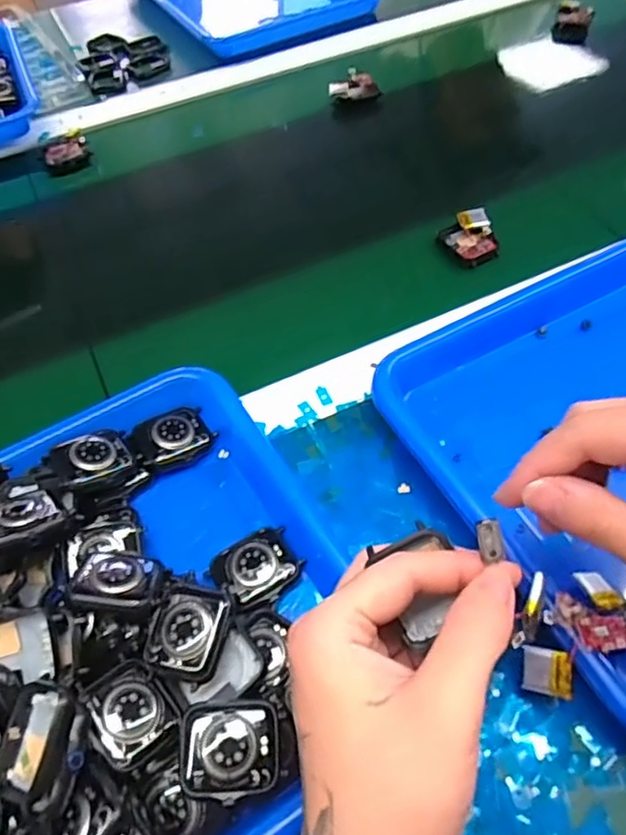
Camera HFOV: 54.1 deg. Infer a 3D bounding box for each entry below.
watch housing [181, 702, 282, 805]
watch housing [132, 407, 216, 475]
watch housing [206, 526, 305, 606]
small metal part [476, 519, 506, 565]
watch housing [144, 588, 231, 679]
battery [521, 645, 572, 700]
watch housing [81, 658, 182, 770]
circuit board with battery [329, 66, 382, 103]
[{"bbox_3d":[-0.035,0.142,0.263,0.041,0.008,0.037,-7,56,-1],"label":"watch housing"},{"bbox_3d":[-0.085,0.012,0.374,0.045,0.015,0.035,-21,57,-10],"label":"watch housing"},{"bbox_3d":[-0.030,0.080,0.327,0.044,0.008,0.035,-31,60,-16],"label":"watch housing"},{"bbox_3d":[0.064,0.045,0.222,0.008,0.004,0.016,-14,93,13],"label":"small metal part"},{"bbox_3d":[-0.060,0.101,0.291,0.033,0.005,0.038,13,69,13],"label":"watch housing"},{"bbox_3d":[0.107,0.117,0.282,0.021,0.004,0.020,-2,74,29],"label":"battery"},{"bbox_3d":[-0.082,0.132,0.277,0.032,0.012,0.041,-31,57,-22],"label":"watch housing"},{"bbox_3d":[0.043,-0.344,0.634,0.052,0.023,0.026,-3,56,3],"label":"circuit board with battery"}]

